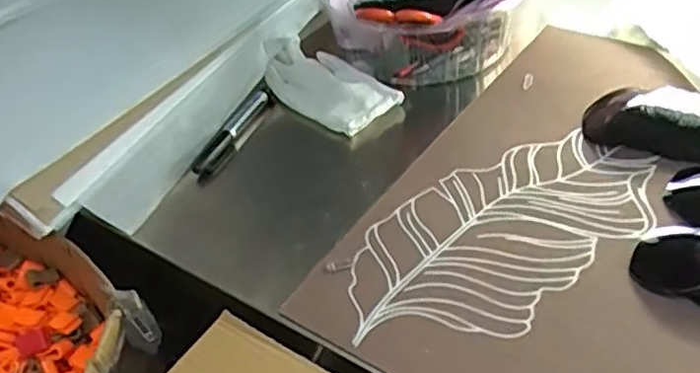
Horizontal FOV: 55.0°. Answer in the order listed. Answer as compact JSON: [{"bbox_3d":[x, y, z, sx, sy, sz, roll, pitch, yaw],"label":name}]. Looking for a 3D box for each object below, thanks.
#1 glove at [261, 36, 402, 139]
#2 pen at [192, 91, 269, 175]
[{"bbox_3d":[-0.027,-0.108,0.721,0.091,0.035,0.161,-28,44,-22],"label":"glove"},{"bbox_3d":[-0.119,-0.056,0.676,0.014,0.015,0.130,11,44,20],"label":"pen"}]

